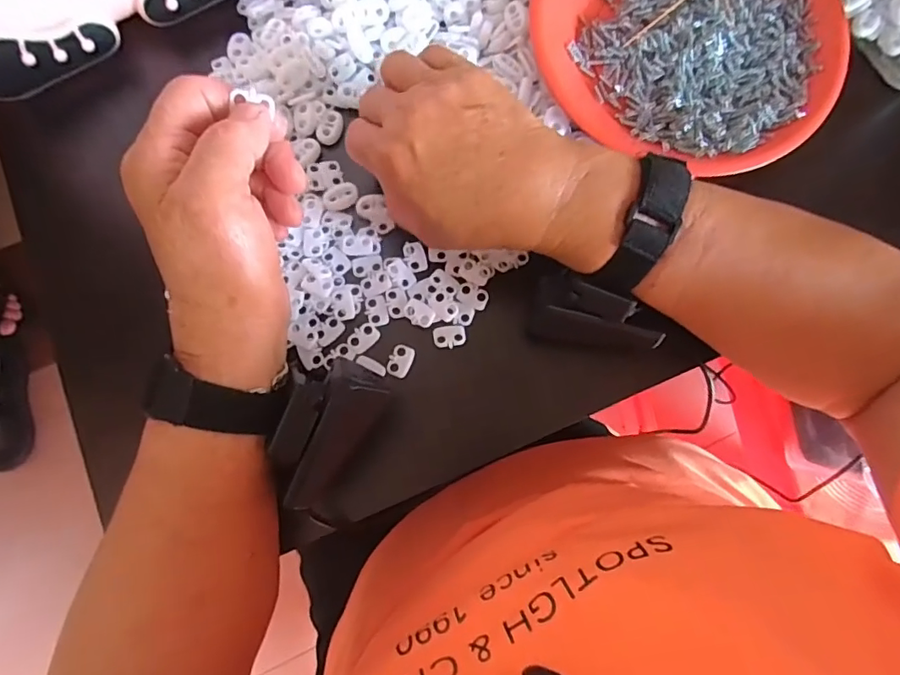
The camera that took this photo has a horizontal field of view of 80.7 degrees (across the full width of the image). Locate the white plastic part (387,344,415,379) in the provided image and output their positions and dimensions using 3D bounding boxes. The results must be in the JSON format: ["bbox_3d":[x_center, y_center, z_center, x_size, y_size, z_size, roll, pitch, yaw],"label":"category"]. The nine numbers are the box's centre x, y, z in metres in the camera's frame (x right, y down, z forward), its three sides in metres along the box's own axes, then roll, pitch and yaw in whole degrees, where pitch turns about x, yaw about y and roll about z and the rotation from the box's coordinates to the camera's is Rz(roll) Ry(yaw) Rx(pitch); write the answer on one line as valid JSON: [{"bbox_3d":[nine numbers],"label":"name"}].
[{"bbox_3d":[-0.029,0.013,0.310,0.013,0.004,0.019,20,77,3],"label":"white plastic part"}]

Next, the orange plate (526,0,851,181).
[{"bbox_3d":[0.152,-0.202,0.339,0.188,0.031,0.181,0,77,-1],"label":"orange plate"}]

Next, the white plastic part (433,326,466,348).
[{"bbox_3d":[0.000,-0.001,0.314,0.019,0.004,0.013,-10,77,-3],"label":"white plastic part"}]

